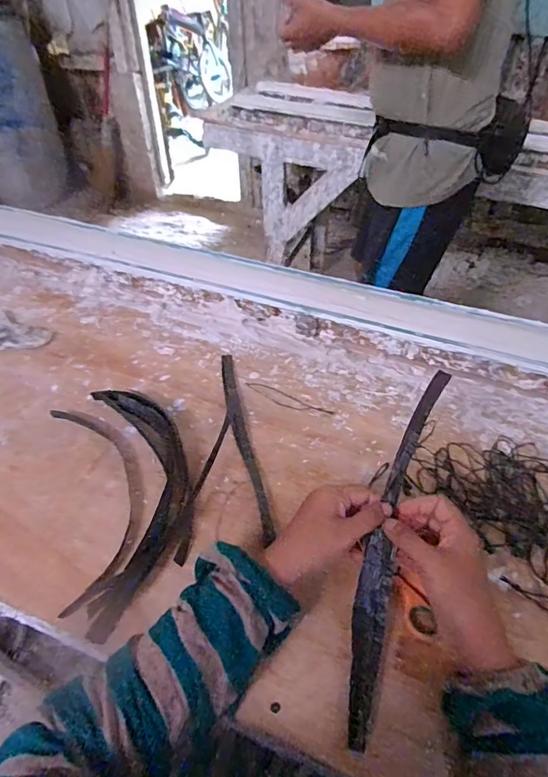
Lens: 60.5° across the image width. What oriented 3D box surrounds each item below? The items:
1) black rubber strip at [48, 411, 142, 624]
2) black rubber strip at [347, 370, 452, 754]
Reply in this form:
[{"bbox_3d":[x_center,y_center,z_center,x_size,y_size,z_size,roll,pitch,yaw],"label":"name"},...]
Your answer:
[{"bbox_3d":[-0.194,0.113,0.523,0.086,0.017,0.250,-13,48,-13],"label":"black rubber strip"},{"bbox_3d":[0.102,0.138,0.415,0.034,0.074,0.303,14,88,12],"label":"black rubber strip"}]

